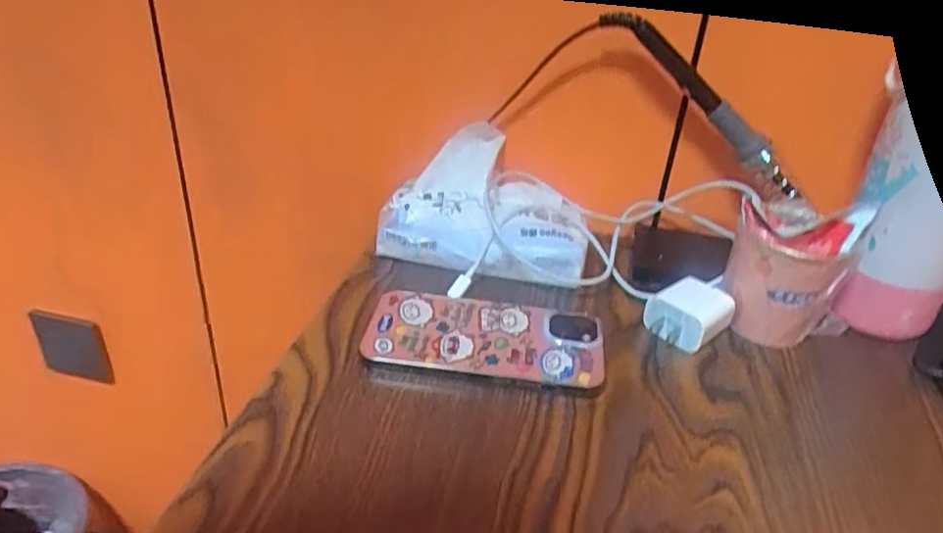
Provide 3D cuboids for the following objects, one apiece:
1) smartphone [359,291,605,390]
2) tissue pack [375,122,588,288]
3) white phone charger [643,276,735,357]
[{"bbox_3d":[0.008,0.046,0.404,0.142,0.018,0.066,5,32,2],"label":"smartphone"},{"bbox_3d":[0.011,-0.047,0.489,0.154,0.073,0.097,10,33,10],"label":"tissue pack"},{"bbox_3d":[0.141,0.032,0.425,0.048,0.030,0.038,-22,41,-35],"label":"white phone charger"}]

